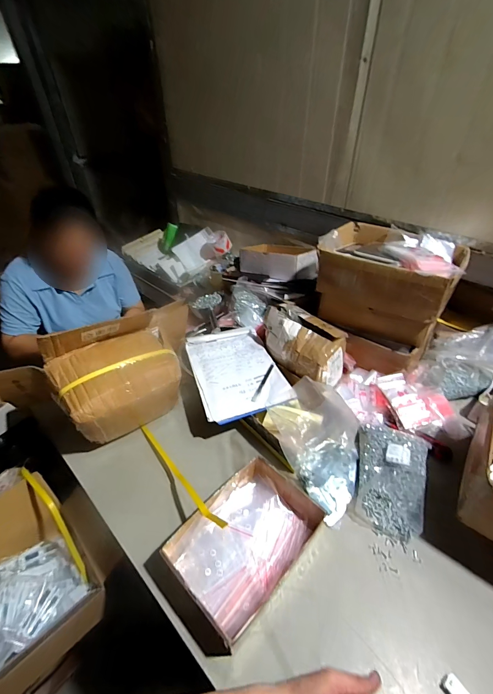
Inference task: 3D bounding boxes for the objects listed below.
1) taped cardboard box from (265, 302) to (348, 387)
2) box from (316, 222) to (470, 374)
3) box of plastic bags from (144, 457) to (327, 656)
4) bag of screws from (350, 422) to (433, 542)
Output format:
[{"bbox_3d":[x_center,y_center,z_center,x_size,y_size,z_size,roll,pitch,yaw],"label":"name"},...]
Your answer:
[{"bbox_3d":[0.156,-0.014,0.865,0.152,0.141,0.220,-29,47,-30],"label":"taped cardboard box"},{"bbox_3d":[0.381,-0.163,0.891,0.326,0.264,0.245,25,46,28],"label":"box"},{"bbox_3d":[-0.013,0.354,0.573,0.192,0.068,0.277,31,49,32],"label":"box of plastic bags"},{"bbox_3d":[0.311,0.265,0.662,0.143,0.079,0.224,13,42,16],"label":"bag of screws"}]

